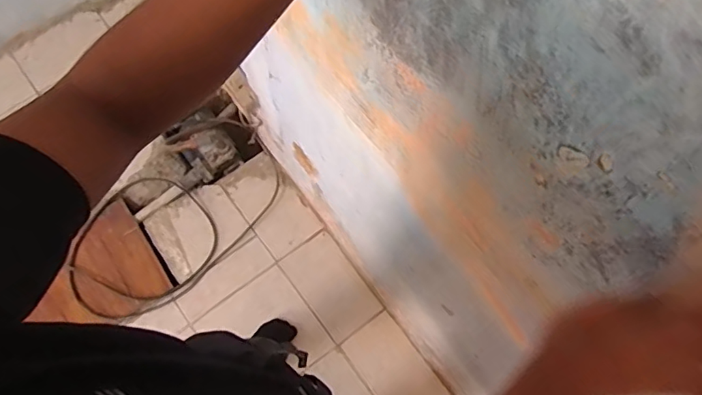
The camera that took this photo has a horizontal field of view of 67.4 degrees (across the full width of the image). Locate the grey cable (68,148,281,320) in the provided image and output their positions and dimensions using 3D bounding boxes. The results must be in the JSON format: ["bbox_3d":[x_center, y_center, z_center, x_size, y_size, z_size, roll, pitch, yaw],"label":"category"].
[{"bbox_3d":[-0.515,0.063,1.563,0.368,0.044,0.664,43,78,10],"label":"grey cable"}]

